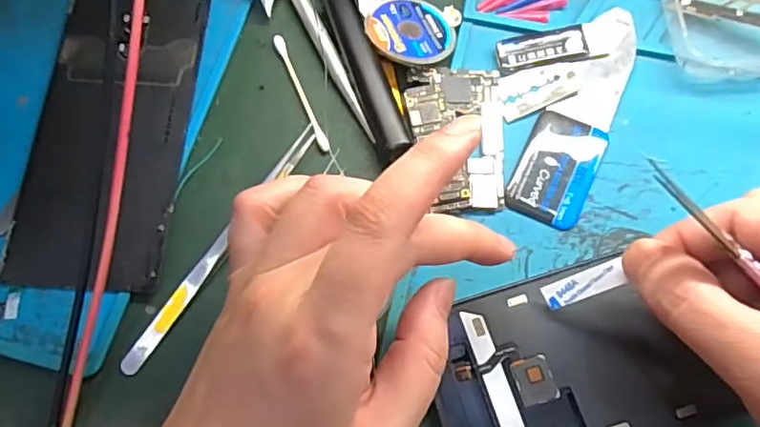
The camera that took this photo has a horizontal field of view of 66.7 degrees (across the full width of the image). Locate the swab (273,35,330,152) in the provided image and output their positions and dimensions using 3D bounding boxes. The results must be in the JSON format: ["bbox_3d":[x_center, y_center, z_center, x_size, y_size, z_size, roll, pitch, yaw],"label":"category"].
[{"bbox_3d":[-0.040,-0.062,0.291,0.005,0.004,0.070,-23,72,-5],"label":"swab"}]

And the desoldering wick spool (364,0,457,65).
[{"bbox_3d":[0.016,-0.092,0.290,0.044,0.004,0.043,5,60,-9],"label":"desoldering wick spool"}]

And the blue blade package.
[{"bbox_3d":[0.083,-0.021,0.270,0.034,0.004,0.053,22,74,10],"label":"blue blade package"}]

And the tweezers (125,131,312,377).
[{"bbox_3d":[-0.072,0.013,0.265,0.010,0.005,0.136,31,75,12],"label":"tweezers"}]

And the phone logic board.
[{"bbox_3d":[0.038,-0.037,0.275,0.045,0.006,0.073,-2,73,-5],"label":"phone logic board"}]

